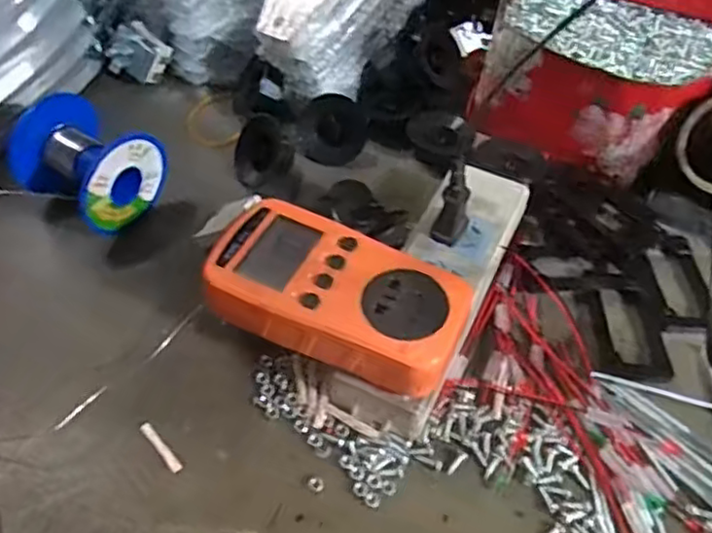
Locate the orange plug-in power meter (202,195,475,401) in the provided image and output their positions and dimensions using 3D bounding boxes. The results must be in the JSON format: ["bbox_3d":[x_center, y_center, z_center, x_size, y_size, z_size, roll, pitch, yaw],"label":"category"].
[{"bbox_3d":[-0.010,0.016,0.334,0.126,0.029,0.073,21,53,11],"label":"orange plug-in power meter"}]

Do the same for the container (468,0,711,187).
[{"bbox_3d":[0.173,-0.134,0.489,0.154,0.082,0.108,22,53,12],"label":"container"}]

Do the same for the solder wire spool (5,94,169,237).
[{"bbox_3d":[-0.164,-0.063,0.413,0.067,0.064,0.065,26,54,15],"label":"solder wire spool"}]

